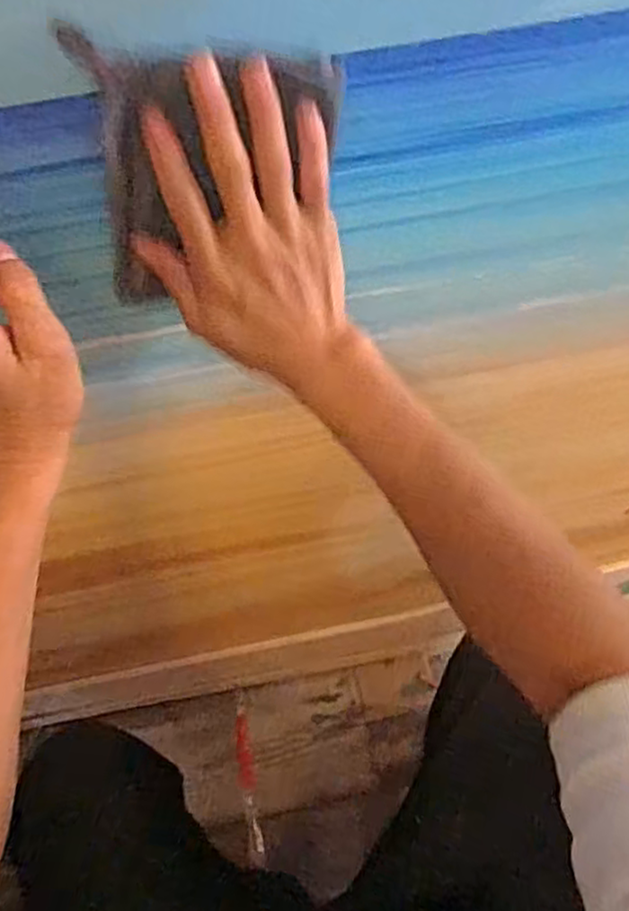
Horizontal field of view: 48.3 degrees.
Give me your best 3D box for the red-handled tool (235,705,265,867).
[{"bbox_3d":[-0.087,0.430,0.924,0.022,0.016,0.194,-10,55,-4],"label":"red-handled tool"}]

